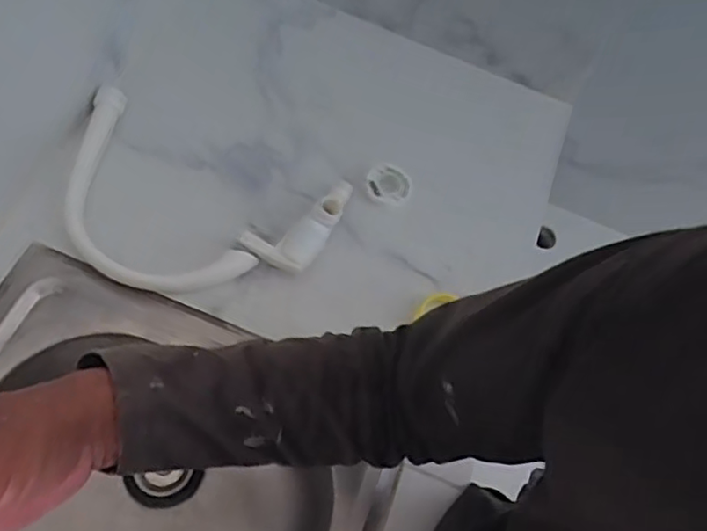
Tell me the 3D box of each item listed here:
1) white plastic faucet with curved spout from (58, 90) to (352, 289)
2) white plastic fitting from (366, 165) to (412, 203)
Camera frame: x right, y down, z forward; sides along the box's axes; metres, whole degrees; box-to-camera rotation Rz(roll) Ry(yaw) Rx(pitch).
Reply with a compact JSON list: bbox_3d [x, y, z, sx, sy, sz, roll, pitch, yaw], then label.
[{"bbox_3d":[-0.161,-0.059,0.634,0.285,0.046,0.190,17,62,6],"label":"white plastic faucet with curved spout"},{"bbox_3d":[0.040,-0.092,0.709,0.048,0.008,0.046,1,62,-2],"label":"white plastic fitting"}]

